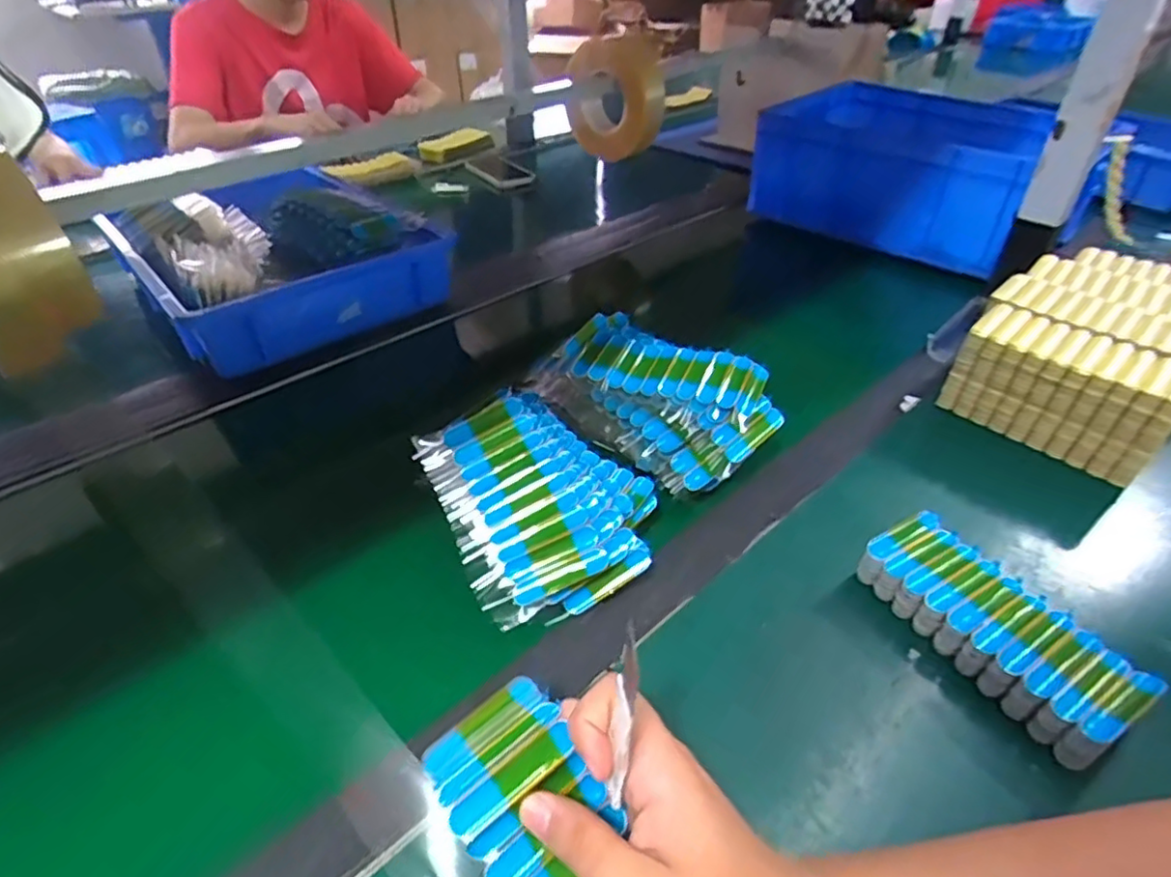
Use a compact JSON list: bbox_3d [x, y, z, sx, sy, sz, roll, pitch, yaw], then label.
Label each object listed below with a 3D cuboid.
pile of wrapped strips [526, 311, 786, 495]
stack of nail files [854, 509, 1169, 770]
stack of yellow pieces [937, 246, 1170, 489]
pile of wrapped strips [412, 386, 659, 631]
[{"bbox_3d":[0.055,-0.038,0.525,0.197,0.058,0.105,28,47,30],"label":"pile of wrapped strips"},{"bbox_3d":[0.253,0.116,0.398,0.067,0.039,0.160,-21,43,-23],"label":"stack of nail files"},{"bbox_3d":[0.484,-0.082,0.605,0.265,0.098,0.181,-32,48,-33],"label":"stack of yellow pieces"},{"bbox_3d":[-0.034,0.031,0.455,0.138,0.050,0.180,-19,43,-21],"label":"pile of wrapped strips"}]

